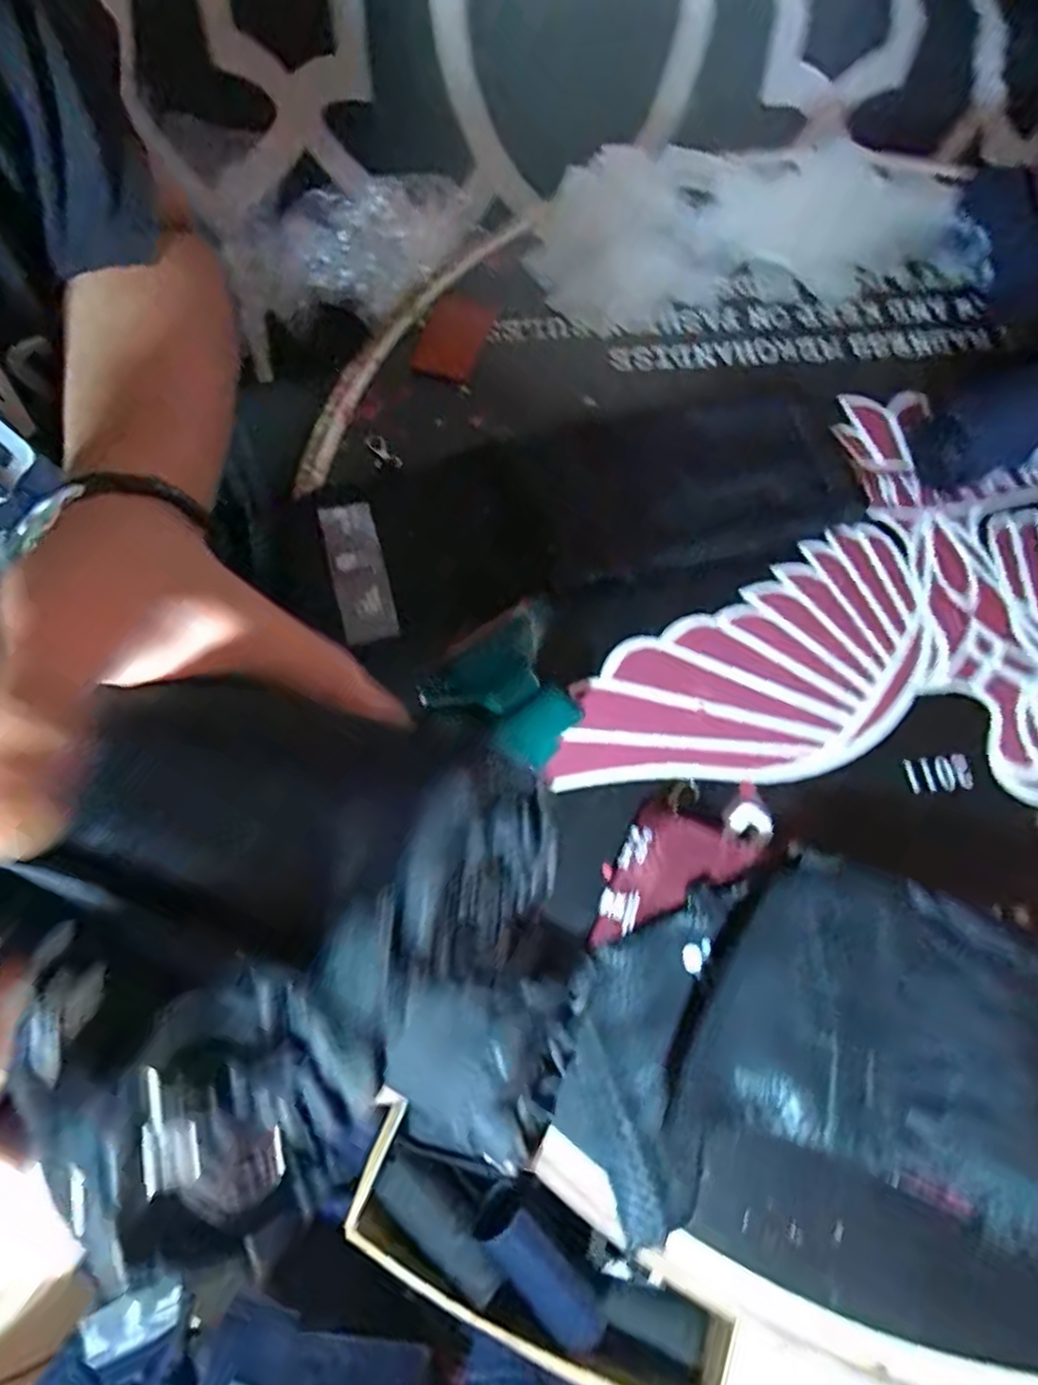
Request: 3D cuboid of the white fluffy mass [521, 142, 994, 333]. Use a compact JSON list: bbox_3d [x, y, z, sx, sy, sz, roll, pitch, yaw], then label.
[{"bbox_3d":[0.213,-0.454,0.638,0.411,0.031,0.234,-10,68,-5],"label":"white fluffy mass"}]

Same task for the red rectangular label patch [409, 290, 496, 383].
[{"bbox_3d":[-0.057,-0.307,0.576,0.050,0.004,0.076,22,80,-7],"label":"red rectangular label patch"}]

